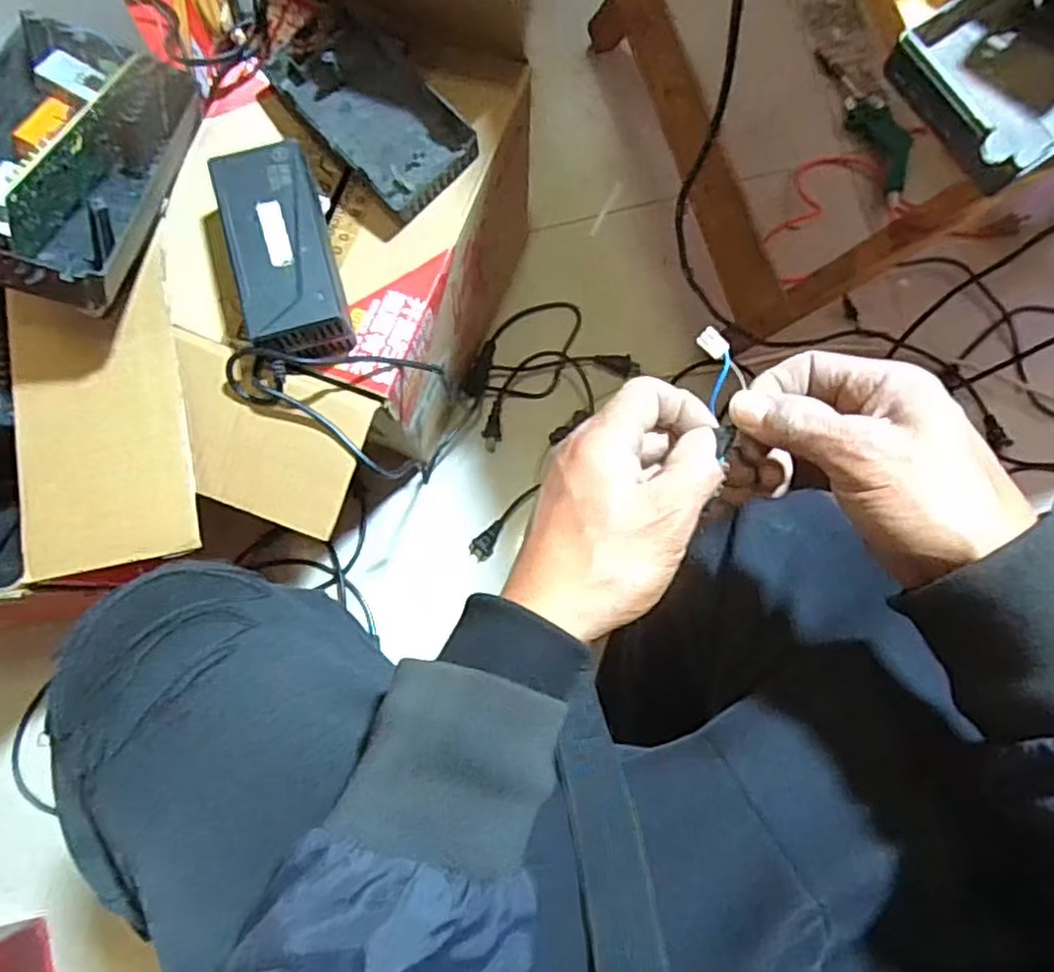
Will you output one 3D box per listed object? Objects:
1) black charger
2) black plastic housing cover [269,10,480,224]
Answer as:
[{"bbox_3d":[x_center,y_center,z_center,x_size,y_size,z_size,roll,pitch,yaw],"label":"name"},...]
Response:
[{"bbox_3d":[-0.183,-0.176,0.535,0.068,0.054,0.149,-15,82,-1],"label":"black charger"},{"bbox_3d":[-0.124,-0.307,0.570,0.095,0.032,0.172,-41,83,-5],"label":"black plastic housing cover"}]

